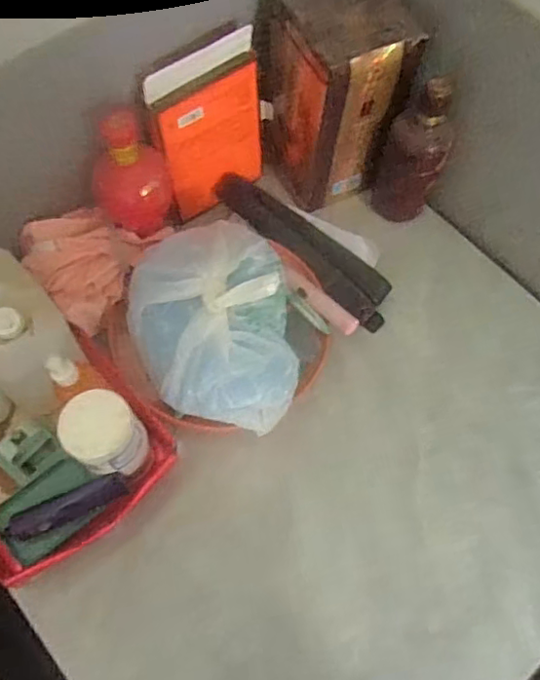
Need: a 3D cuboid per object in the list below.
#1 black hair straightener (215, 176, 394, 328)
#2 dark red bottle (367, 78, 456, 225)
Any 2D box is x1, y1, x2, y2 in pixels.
[{"bbox_3d":[0.046,-0.133,0.873,0.312,0.052,0.081,37,70,13],"label":"black hair straightener"},{"bbox_3d":[0.201,-0.252,0.838,0.079,0.213,0.073,-21,69,-11],"label":"dark red bottle"}]

